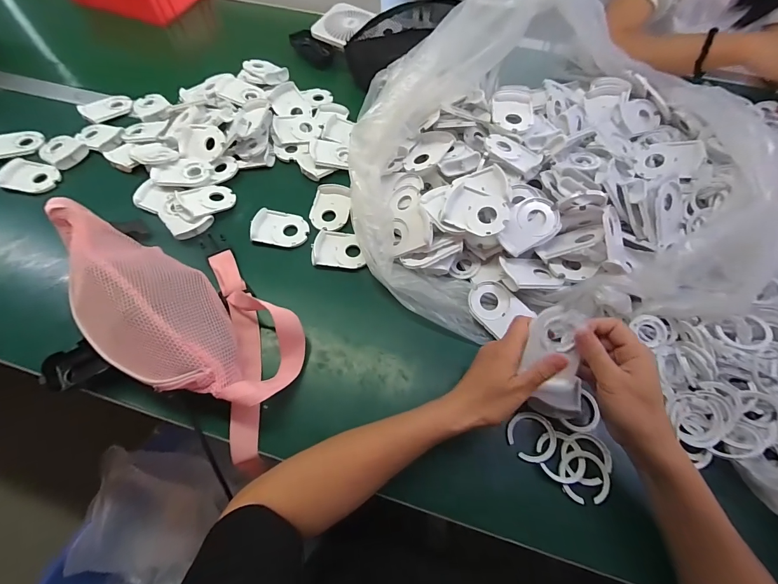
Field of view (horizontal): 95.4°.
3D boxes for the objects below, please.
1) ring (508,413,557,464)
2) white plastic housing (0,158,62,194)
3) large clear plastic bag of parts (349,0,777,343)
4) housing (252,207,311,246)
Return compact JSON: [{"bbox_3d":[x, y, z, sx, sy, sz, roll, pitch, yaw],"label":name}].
[{"bbox_3d":[0.156,0.158,0.387,0.050,0.005,0.049,-4,61,8],"label":"ring"},{"bbox_3d":[-0.588,-0.190,0.578,0.086,0.016,0.057,6,62,3],"label":"white plastic housing"},{"bbox_3d":[0.213,-0.214,0.492,0.512,0.169,0.491,-4,62,-2],"label":"large clear plastic bag of parts"},{"bbox_3d":[-0.162,-0.096,0.527,0.082,0.010,0.057,9,62,4],"label":"housing"}]

